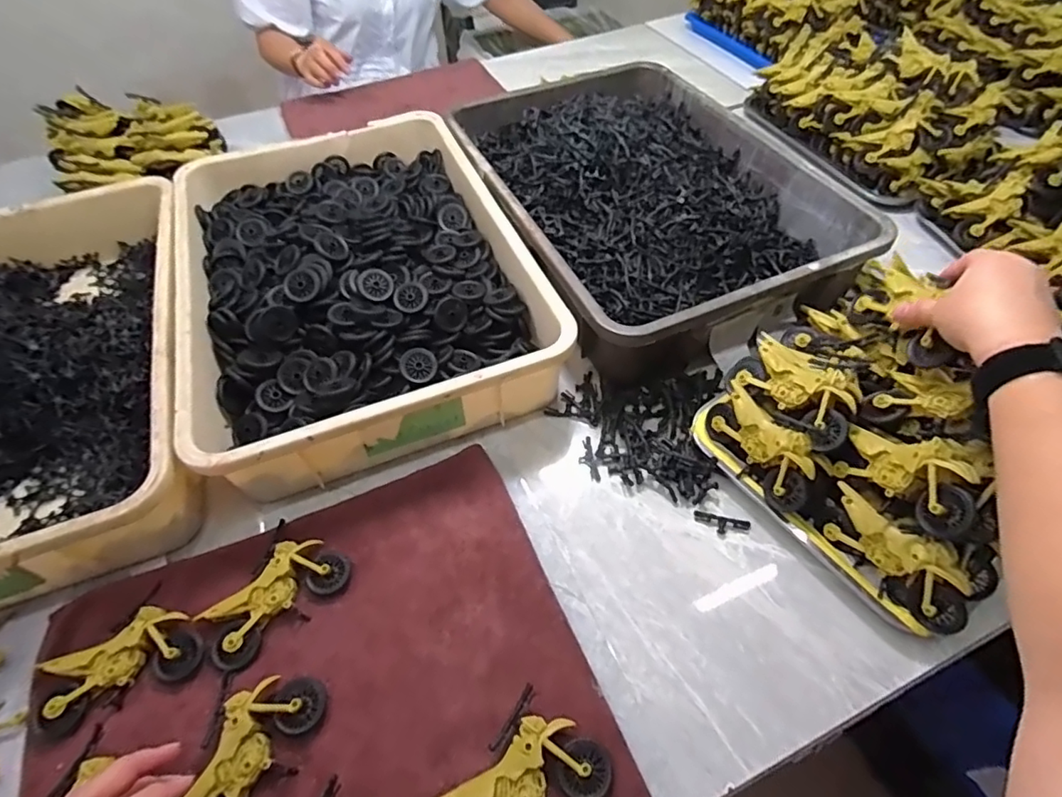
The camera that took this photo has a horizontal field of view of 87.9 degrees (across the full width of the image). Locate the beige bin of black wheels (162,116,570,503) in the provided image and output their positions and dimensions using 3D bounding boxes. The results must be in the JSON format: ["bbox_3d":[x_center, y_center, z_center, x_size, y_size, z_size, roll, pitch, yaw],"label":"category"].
[{"bbox_3d":[-0.207,-0.154,0.645,0.357,0.080,0.509,-19,54,-12],"label":"beige bin of black wheels"}]

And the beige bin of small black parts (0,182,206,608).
[{"bbox_3d":[-0.534,-0.030,0.567,0.351,0.090,0.515,-18,54,-11],"label":"beige bin of small black parts"}]

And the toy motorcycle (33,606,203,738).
[{"bbox_3d":[-0.321,0.207,0.429,0.112,0.019,0.058,-23,55,-14],"label":"toy motorcycle"}]

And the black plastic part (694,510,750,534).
[{"bbox_3d":[0.173,0.113,0.495,0.050,0.009,0.016,9,54,10],"label":"black plastic part"}]

